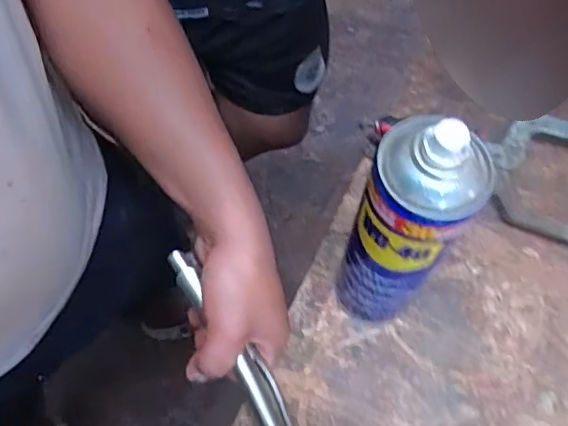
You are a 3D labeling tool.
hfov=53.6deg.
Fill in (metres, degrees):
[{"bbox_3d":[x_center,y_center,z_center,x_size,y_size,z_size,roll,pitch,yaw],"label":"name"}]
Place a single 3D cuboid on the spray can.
[{"bbox_3d":[0.075,0.021,0.372,0.064,0.221,0.050,23,64,10],"label":"spray can"}]

